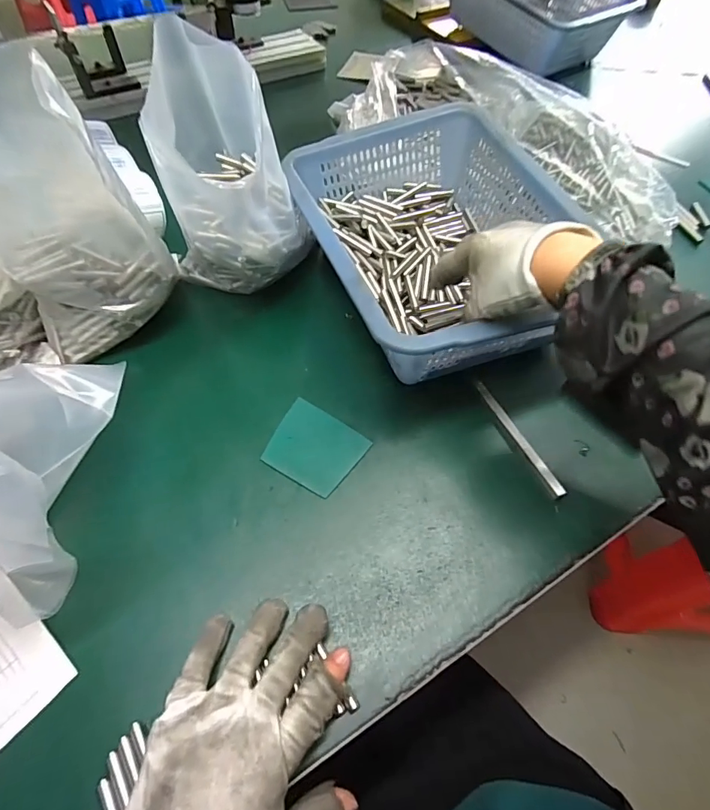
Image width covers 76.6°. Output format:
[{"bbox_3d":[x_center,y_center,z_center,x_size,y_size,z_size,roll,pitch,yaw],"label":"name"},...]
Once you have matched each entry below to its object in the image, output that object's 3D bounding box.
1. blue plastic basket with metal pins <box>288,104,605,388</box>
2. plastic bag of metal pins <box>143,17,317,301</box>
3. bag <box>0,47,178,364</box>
[{"bbox_3d":[0.073,-0.160,0.438,0.220,0.097,0.307,-18,58,-12],"label":"blue plastic basket with metal pins"},{"bbox_3d":[-0.116,-0.202,0.404,0.115,0.197,0.126,-19,58,-12],"label":"plastic bag of metal pins"},{"bbox_3d":[-0.247,-0.175,0.384,0.117,0.194,0.162,-22,59,-15],"label":"bag"}]

